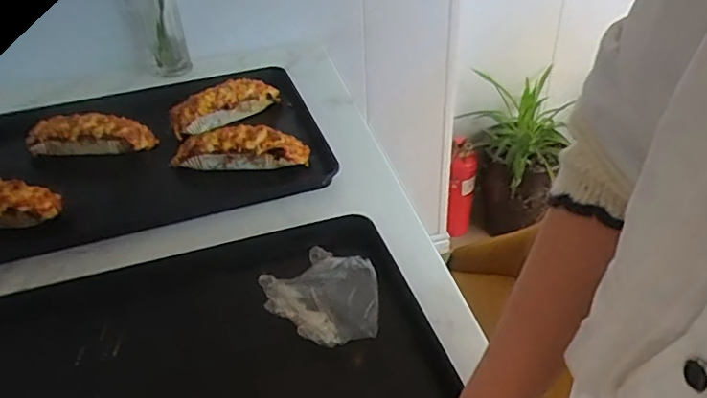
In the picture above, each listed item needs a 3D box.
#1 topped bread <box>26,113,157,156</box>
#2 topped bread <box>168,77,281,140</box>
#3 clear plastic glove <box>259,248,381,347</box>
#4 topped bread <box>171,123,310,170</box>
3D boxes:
[{"bbox_3d":[-0.439,-0.109,0.934,0.206,0.056,0.056,-8,38,-7],"label":"topped bread"},{"bbox_3d":[-0.228,-0.169,1.009,0.202,0.070,0.048,-26,43,-27],"label":"topped bread"},{"bbox_3d":[-0.029,0.098,0.616,0.106,0.038,0.143,-33,47,-33],"label":"clear plastic glove"},{"bbox_3d":[-0.179,-0.081,0.875,0.218,0.057,0.042,1,38,6],"label":"topped bread"}]

